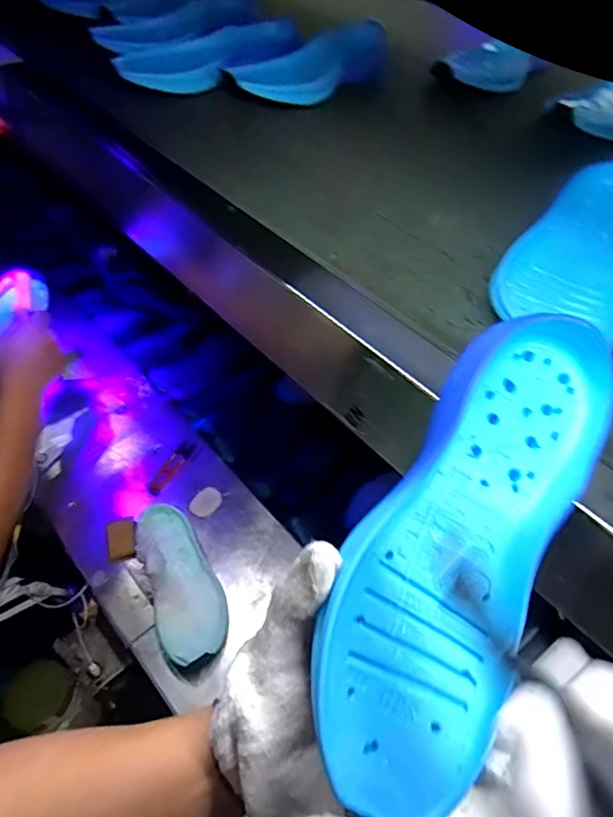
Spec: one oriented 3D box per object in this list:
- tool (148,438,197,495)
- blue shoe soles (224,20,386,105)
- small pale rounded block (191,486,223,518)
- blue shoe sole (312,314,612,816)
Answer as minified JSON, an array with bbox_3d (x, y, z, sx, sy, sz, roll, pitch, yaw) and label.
[{"bbox_3d":[-0.199,0.086,0.763,0.024,0.005,0.097,25,56,12],"label":"tool"},{"bbox_3d":[0.012,-0.415,0.628,0.228,0.047,0.069,-35,63,-27],"label":"blue shoe soles"},{"bbox_3d":[-0.141,0.132,0.727,0.033,0.008,0.047,32,58,16],"label":"small pale rounded block"},{"bbox_3d":[0.078,0.060,0.252,0.085,0.030,0.244,25,76,16],"label":"blue shoe sole"}]

